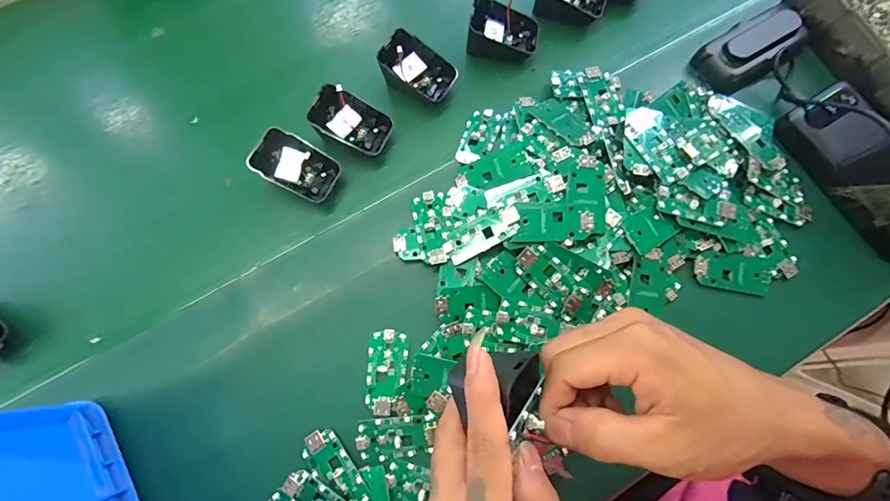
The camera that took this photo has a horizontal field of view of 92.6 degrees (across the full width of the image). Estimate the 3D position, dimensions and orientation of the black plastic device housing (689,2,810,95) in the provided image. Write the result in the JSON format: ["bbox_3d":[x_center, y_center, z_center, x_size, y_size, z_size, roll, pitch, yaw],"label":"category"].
[{"bbox_3d":[0.297,-0.195,0.400,0.107,0.033,0.054,-32,77,-9],"label":"black plastic device housing"}]

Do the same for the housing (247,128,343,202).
[{"bbox_3d":[-0.129,-0.072,0.370,0.070,0.021,0.044,34,79,-21],"label":"housing"}]

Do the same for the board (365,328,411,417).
[{"bbox_3d":[-0.045,0.096,0.337,0.033,0.007,0.065,-2,74,-1],"label":"board"}]

